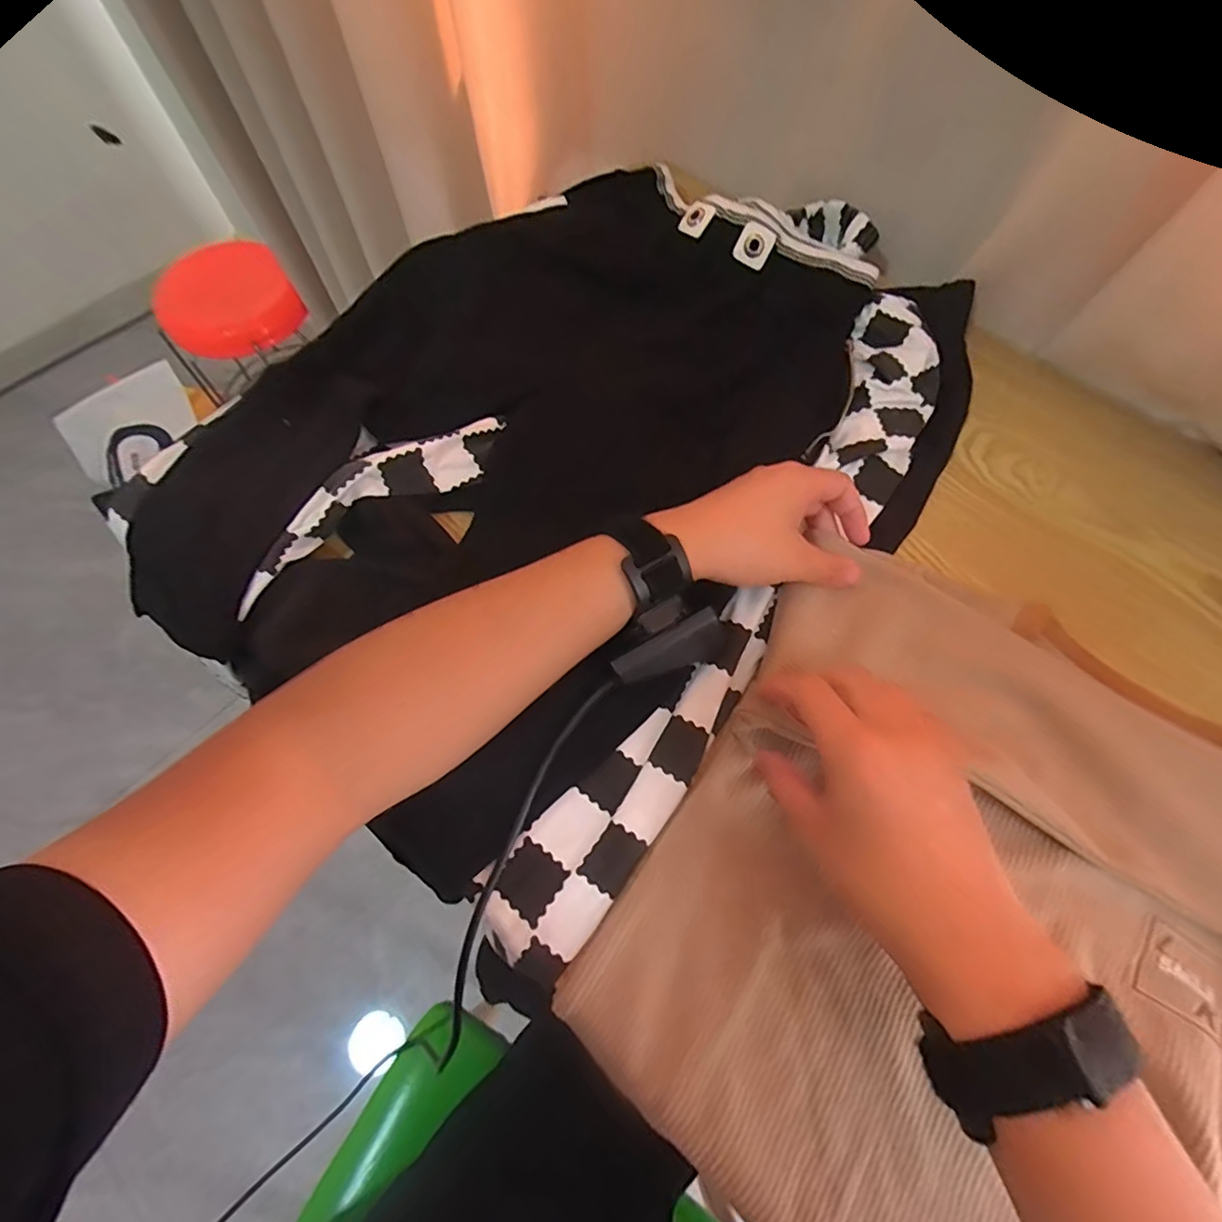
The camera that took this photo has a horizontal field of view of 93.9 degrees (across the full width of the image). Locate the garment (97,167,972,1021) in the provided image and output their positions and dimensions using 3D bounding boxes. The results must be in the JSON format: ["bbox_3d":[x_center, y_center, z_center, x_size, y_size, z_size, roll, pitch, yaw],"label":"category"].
[{"bbox_3d":[-0.015,-0.137,0.406,0.428,0.033,0.562,38,71,16],"label":"garment"}]

